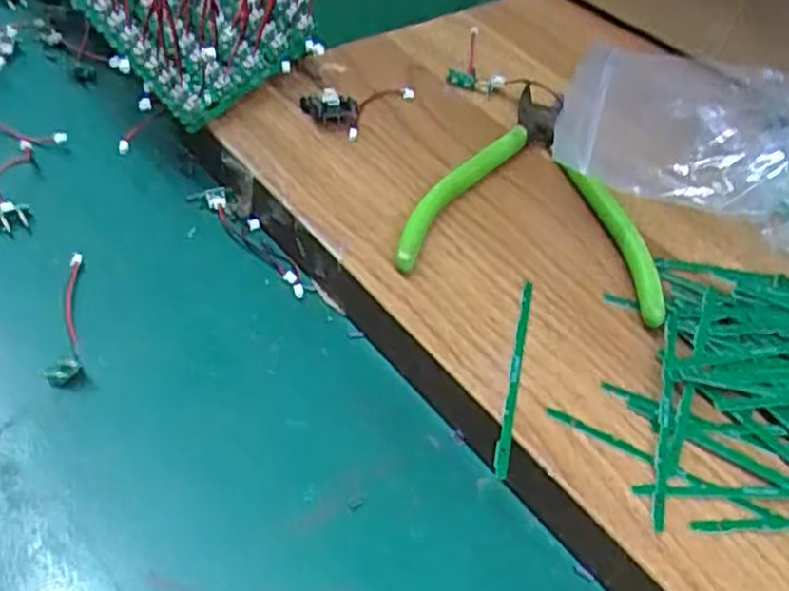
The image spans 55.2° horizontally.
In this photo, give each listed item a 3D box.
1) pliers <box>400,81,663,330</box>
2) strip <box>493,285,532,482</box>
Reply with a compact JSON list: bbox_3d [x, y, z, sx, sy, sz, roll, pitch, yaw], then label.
[{"bbox_3d":[0.063,-0.052,0.329,0.104,0.022,0.135,9,52,4],"label":"pliers"},{"bbox_3d":[0.043,0.025,0.268,0.004,0.004,0.082,15,47,2],"label":"strip"}]

